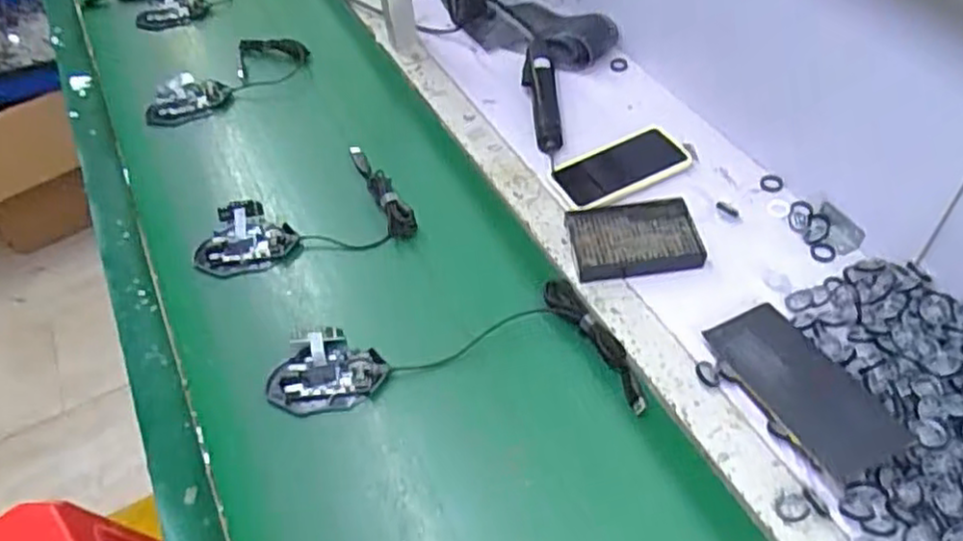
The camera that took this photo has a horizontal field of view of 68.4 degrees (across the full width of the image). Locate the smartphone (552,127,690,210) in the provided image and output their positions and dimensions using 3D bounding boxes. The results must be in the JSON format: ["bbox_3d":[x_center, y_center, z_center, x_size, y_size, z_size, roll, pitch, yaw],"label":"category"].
[{"bbox_3d":[0.169,-0.126,0.861,0.157,0.011,0.078,-21,52,-11],"label":"smartphone"}]

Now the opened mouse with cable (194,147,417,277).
[{"bbox_3d":[-0.215,-0.055,0.836,0.238,0.030,0.156,-25,52,-14],"label":"opened mouse with cable"}]

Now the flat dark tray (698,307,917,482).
[{"bbox_3d":[0.289,0.104,0.644,0.076,0.014,0.182,-33,46,-2],"label":"flat dark tray"}]

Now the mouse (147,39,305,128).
[{"bbox_3d":[-0.370,-0.275,1.036,0.246,0.043,0.111,-29,53,-17],"label":"mouse"}]

